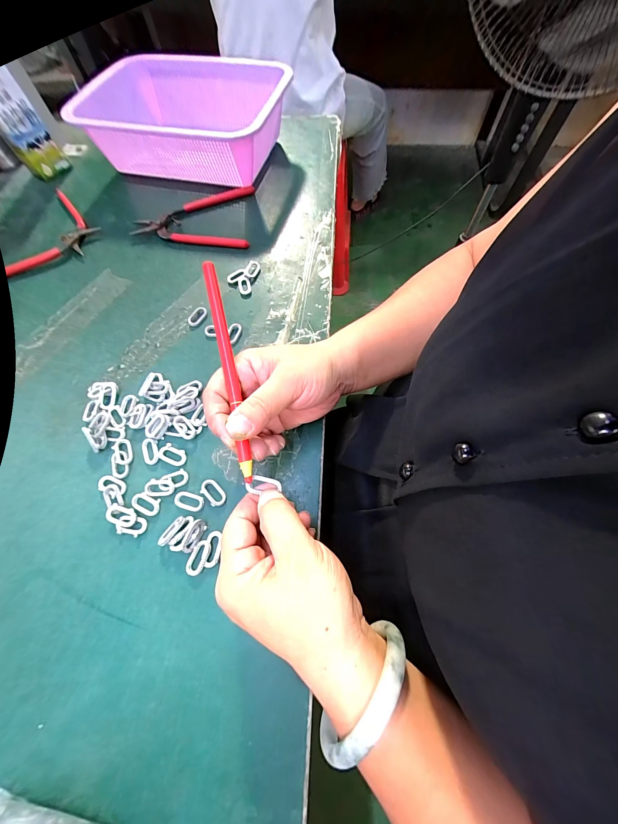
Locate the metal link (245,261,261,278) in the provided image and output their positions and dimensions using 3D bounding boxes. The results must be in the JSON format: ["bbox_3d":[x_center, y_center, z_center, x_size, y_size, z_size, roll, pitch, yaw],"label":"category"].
[{"bbox_3d":[-0.067,-0.166,0.345,0.014,0.006,0.023,19,69,10],"label":"metal link"}]

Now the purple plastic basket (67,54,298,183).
[{"bbox_3d":[-0.153,-0.398,0.413,0.239,0.079,0.188,12,68,7],"label":"purple plastic basket"}]

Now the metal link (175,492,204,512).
[{"bbox_3d":[-0.099,0.073,0.244,0.025,0.004,0.012,14,68,9],"label":"metal link"}]

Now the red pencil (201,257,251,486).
[{"bbox_3d":[-0.057,-0.032,0.208,0.009,0.005,0.160,-12,82,-3],"label":"red pencil"}]

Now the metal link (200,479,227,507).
[{"bbox_3d":[-0.079,0.067,0.246,0.014,0.004,0.025,-42,71,-15],"label":"metal link"}]

